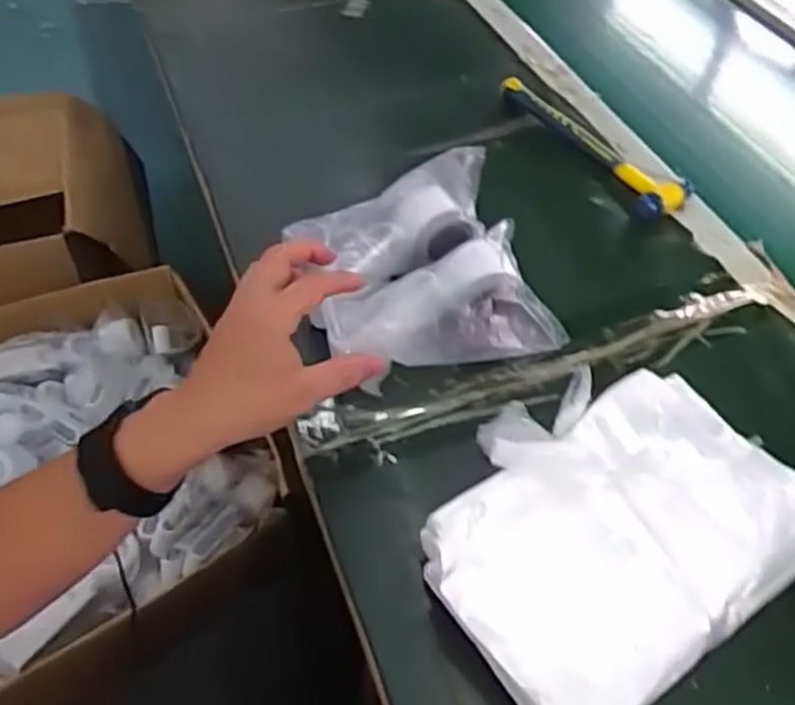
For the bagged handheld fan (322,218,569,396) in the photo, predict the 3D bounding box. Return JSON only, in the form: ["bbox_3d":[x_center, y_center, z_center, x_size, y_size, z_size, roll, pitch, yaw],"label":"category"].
[{"bbox_3d":[0.035,-0.026,0.571,0.178,0.058,0.091,-23,55,-18],"label":"bagged handheld fan"}]

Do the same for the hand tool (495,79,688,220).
[{"bbox_3d":[0.193,-0.215,0.740,0.055,0.022,0.238,-26,56,-20],"label":"hand tool"}]

